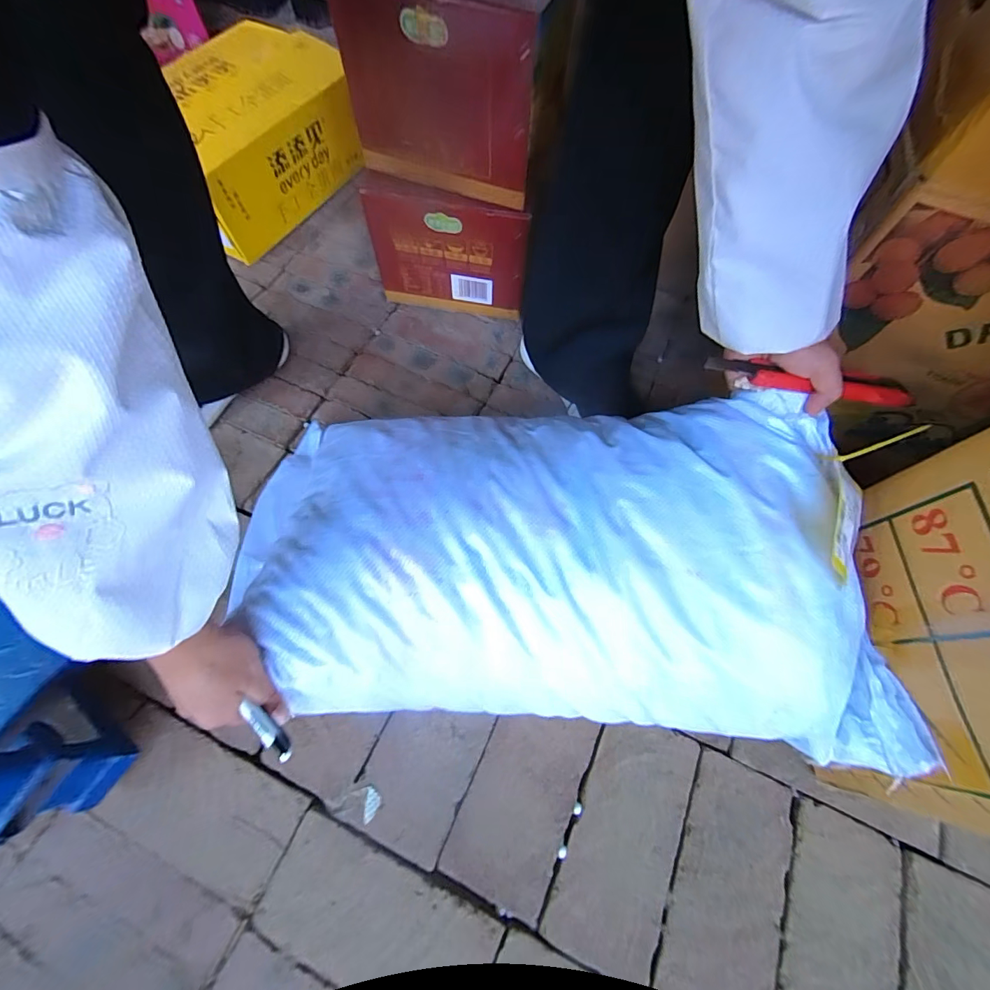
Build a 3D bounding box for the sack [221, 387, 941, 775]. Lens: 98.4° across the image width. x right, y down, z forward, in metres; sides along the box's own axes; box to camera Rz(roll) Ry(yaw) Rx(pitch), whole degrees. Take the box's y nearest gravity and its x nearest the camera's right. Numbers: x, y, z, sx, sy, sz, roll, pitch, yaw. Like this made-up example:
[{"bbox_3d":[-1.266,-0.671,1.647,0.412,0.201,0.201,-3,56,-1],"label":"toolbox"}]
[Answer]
[{"bbox_3d":[0.051,0.051,0.393,0.588,0.124,0.300,6,65,0],"label":"sack"}]

